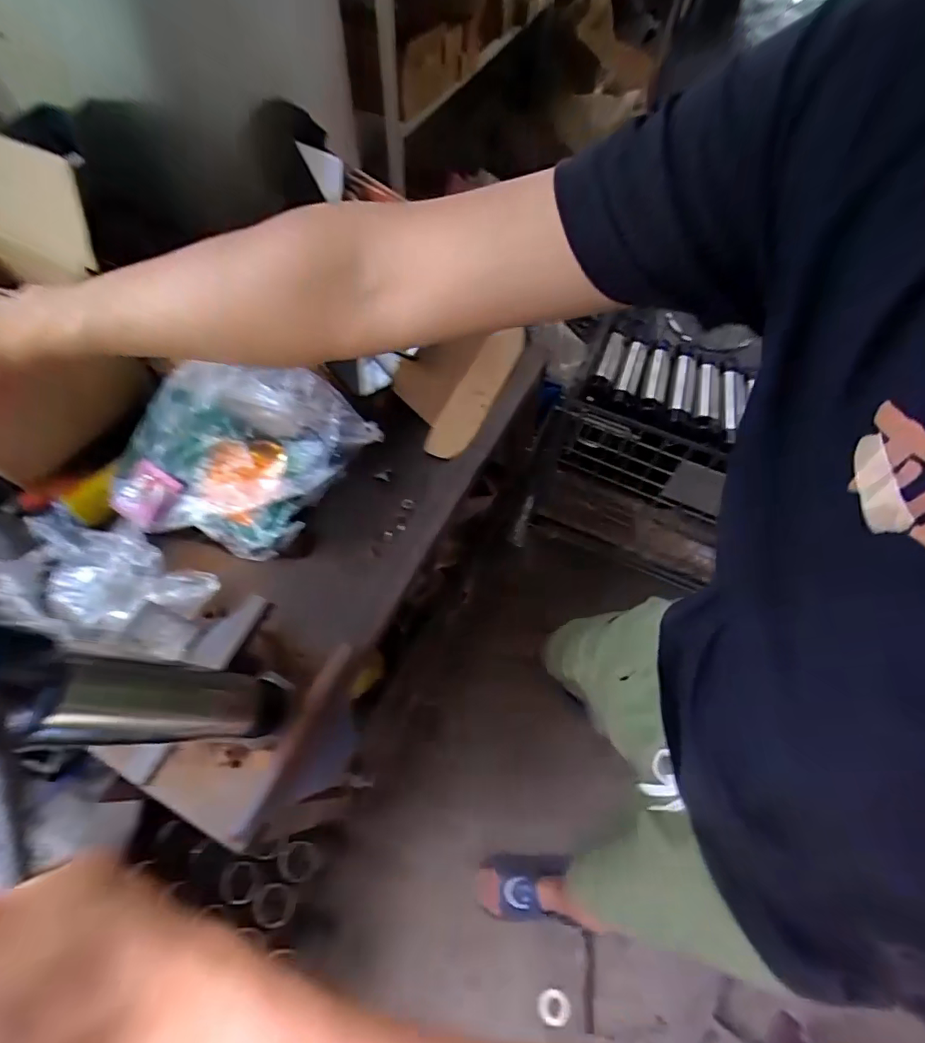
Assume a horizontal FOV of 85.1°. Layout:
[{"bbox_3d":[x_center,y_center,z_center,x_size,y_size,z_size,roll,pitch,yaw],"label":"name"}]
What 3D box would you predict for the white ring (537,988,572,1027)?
[{"bbox_3d":[0.197,1.042,1.083,0.072,0.009,0.059,4,45,-3],"label":"white ring"}]

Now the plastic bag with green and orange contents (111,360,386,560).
[{"bbox_3d":[-0.329,-0.095,0.743,0.359,0.163,0.230,6,62,1],"label":"plastic bag with green and orange contents"}]

